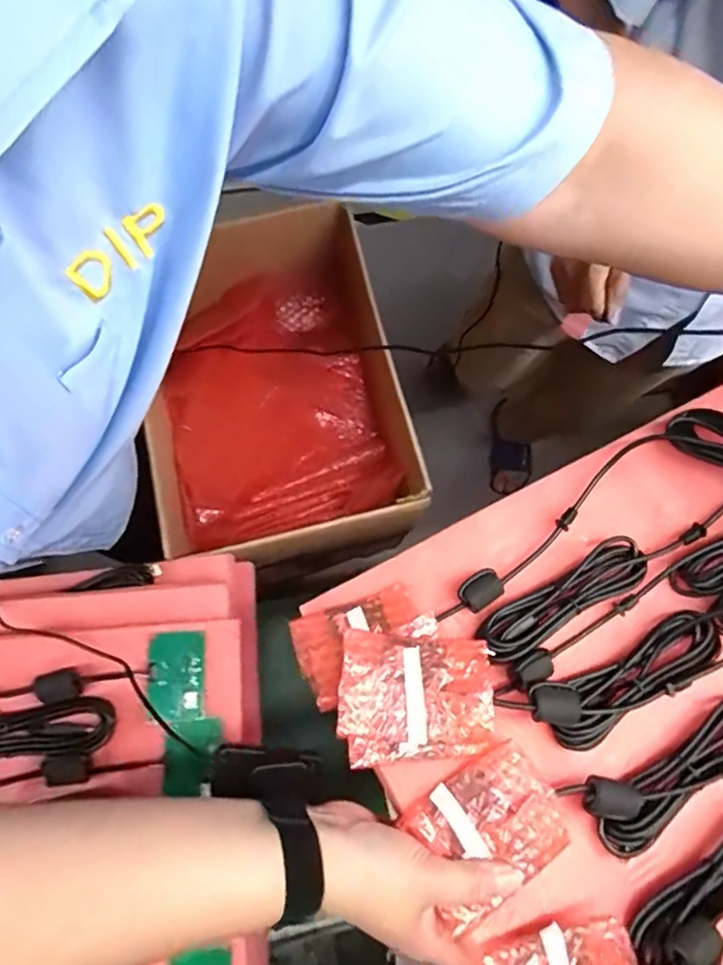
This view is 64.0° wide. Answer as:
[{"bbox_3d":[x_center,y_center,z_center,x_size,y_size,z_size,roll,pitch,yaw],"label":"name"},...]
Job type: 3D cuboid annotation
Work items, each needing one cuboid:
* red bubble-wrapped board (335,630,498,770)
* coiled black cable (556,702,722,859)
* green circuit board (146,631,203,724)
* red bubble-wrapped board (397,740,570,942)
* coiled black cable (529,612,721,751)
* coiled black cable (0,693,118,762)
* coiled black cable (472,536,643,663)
[{"bbox_3d":[0.037,0.149,0.396,0.102,0.025,0.084,6,76,0],"label":"red bubble-wrapped board"},{"bbox_3d":[0.221,0.208,0.402,0.158,0.038,0.055,-19,77,-6],"label":"coiled black cable"},{"bbox_3d":[-0.154,0.160,0.480,0.040,0.011,0.070,0,76,-2],"label":"green circuit board"},{"bbox_3d":[0.080,0.218,0.366,0.092,0.010,0.070,-24,62,-22],"label":"red bubble-wrapped board"},{"bbox_3d":[0.198,0.143,0.419,0.159,0.033,0.049,-22,77,-7],"label":"coiled black cable"},{"bbox_3d":[-0.275,0.197,0.454,0.155,0.013,0.042,-6,76,-3],"label":"coiled black cable"},{"bbox_3d":[0.154,0.091,0.446,0.139,0.027,0.037,-28,78,-8],"label":"coiled black cable"}]

